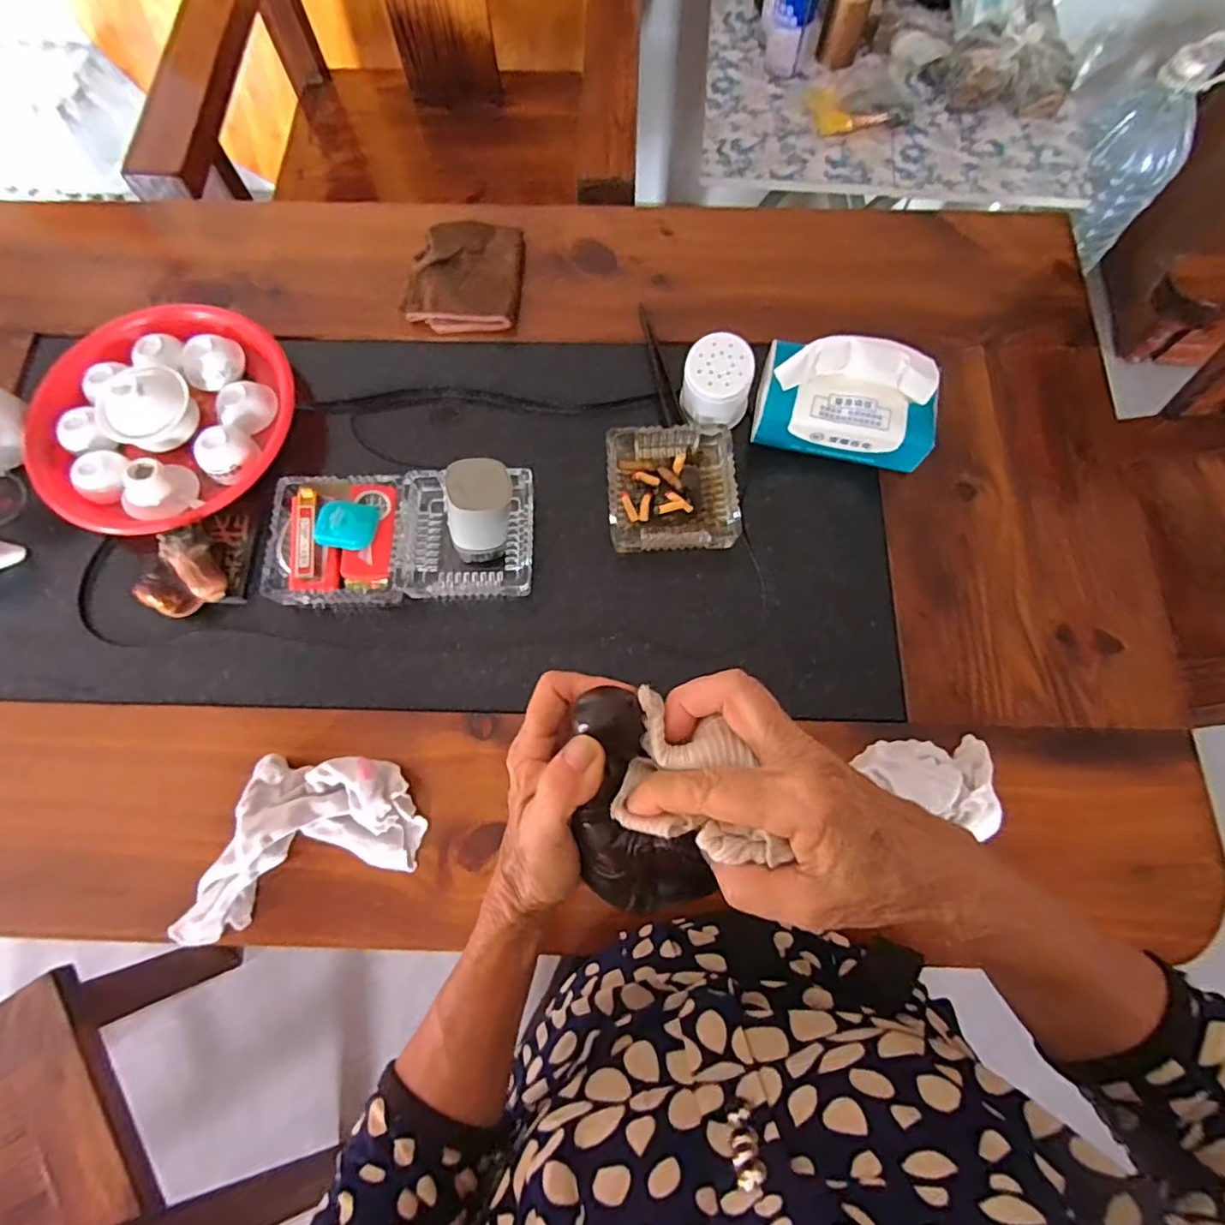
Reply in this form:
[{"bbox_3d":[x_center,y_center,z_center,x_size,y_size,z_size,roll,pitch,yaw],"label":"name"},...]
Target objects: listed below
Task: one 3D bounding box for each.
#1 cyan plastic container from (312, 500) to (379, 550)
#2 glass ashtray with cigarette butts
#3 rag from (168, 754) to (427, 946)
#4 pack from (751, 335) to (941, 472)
[{"bbox_3d":[-0.241,-0.079,0.543,0.052,0.025,0.039,2,74,1],"label":"cyan plastic container"},{"bbox_3d":[0.057,-0.120,0.592,0.124,0.034,0.124,-3,74,-1],"label":"glass ashtray with cigarette butts"},{"bbox_3d":[-0.257,0.176,0.494,0.187,0.049,0.120,-19,74,-4],"label":"rag"},{"bbox_3d":[0.219,-0.196,0.563,0.162,0.060,0.104,13,107,4],"label":"pack"}]

